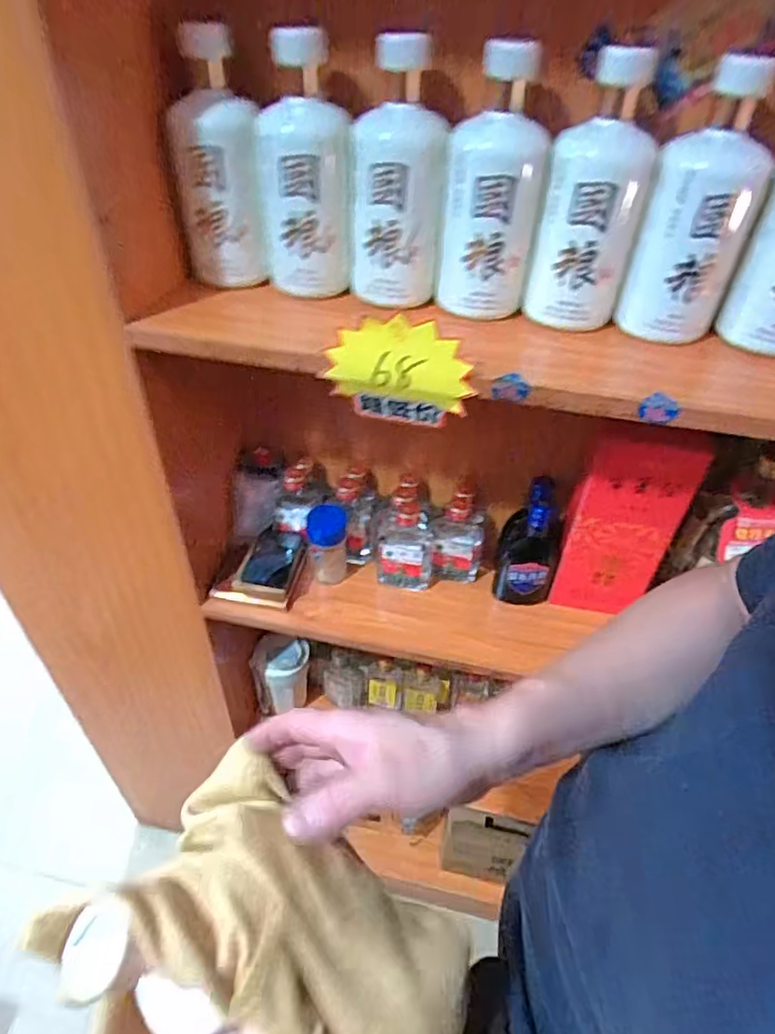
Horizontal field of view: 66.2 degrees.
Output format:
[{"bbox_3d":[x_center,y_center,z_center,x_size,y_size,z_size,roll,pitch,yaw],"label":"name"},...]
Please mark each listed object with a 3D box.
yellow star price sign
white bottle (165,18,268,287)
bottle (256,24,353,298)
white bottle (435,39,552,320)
[{"bbox_3d":[0.009,-0.115,0.479,0.113,0.090,0.015,10,42,9],"label":"yellow star price sign"},{"bbox_3d":[-0.149,-0.310,0.522,0.073,0.184,0.077,-12,44,-16],"label":"white bottle"},{"bbox_3d":[-0.069,-0.296,0.511,0.078,0.185,0.063,-5,42,-9],"label":"bottle"},{"bbox_3d":[0.087,-0.267,0.488,0.078,0.184,0.060,9,42,7],"label":"white bottle"}]

